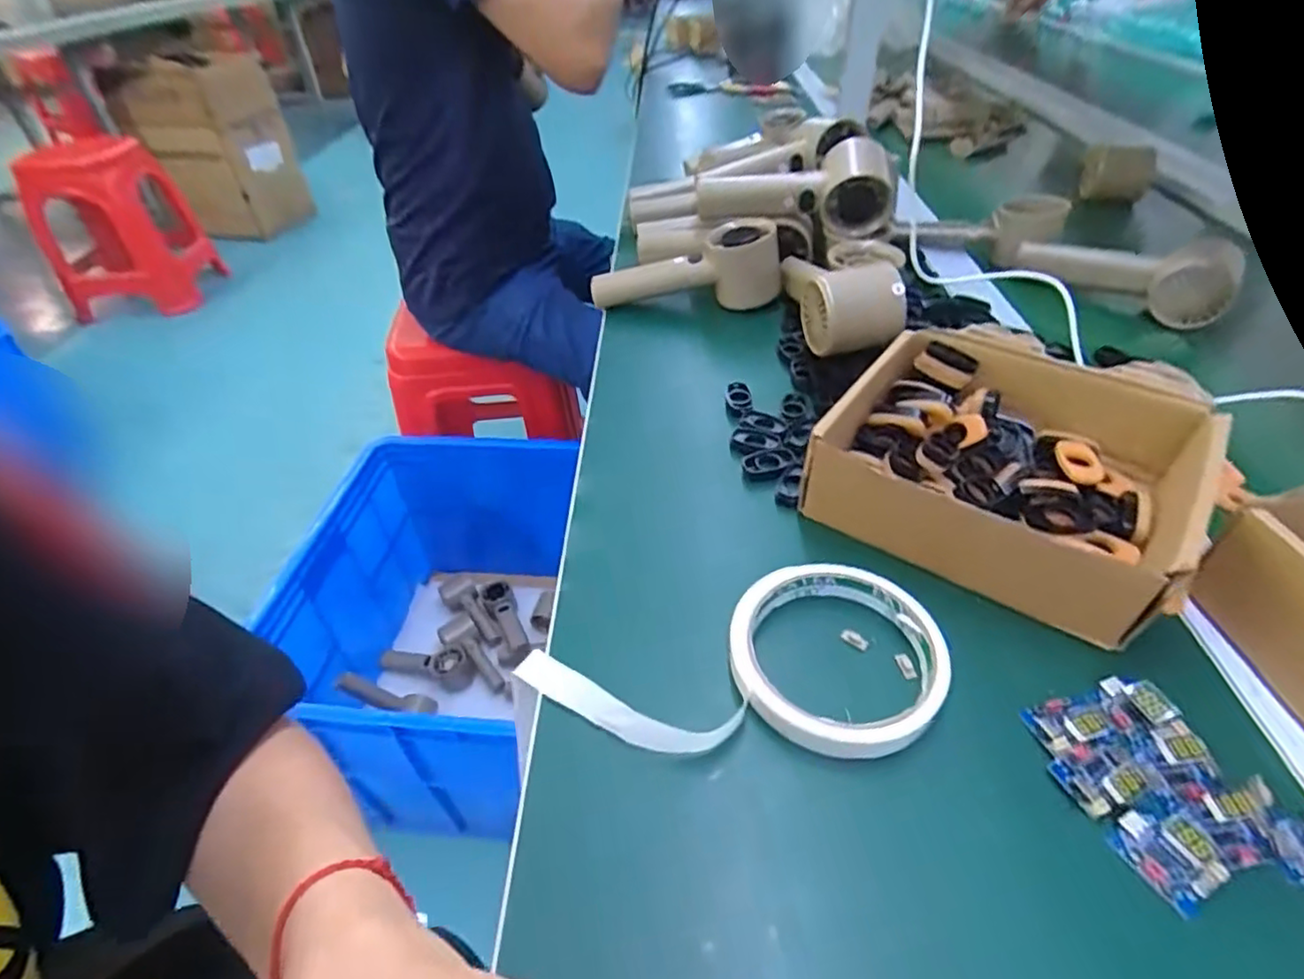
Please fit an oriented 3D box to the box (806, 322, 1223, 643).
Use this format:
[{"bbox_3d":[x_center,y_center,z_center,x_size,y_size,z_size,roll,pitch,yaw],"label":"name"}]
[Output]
[{"bbox_3d":[0.189,-0.010,0.344,0.171,0.062,0.154,27,50,28],"label":"box"}]

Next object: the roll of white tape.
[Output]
[{"bbox_3d":[0.033,0.074,0.289,0.185,0.020,0.091,1,42,4],"label":"roll of white tape"}]

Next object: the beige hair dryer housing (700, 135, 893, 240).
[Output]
[{"bbox_3d":[0.119,-0.255,0.546,0.161,0.054,0.055,1,42,3],"label":"beige hair dryer housing"}]

